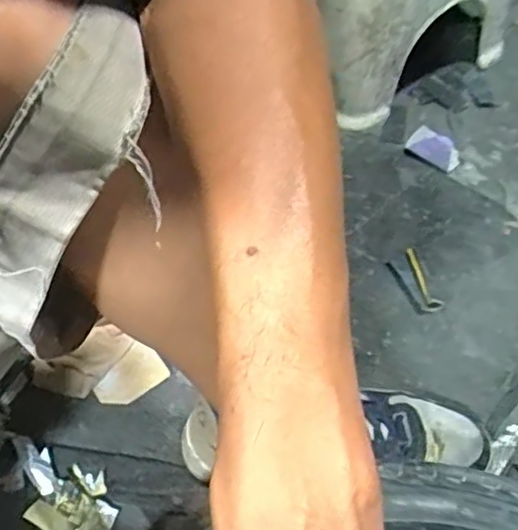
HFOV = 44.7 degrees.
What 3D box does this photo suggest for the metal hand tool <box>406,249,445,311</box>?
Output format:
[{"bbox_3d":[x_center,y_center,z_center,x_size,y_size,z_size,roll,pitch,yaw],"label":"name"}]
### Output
[{"bbox_3d":[0.183,0.015,0.702,0.022,0.014,0.083,-7,56,-5],"label":"metal hand tool"}]

